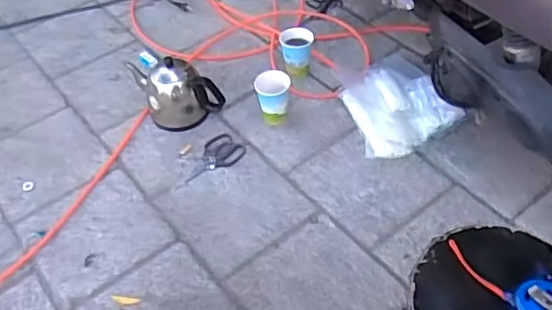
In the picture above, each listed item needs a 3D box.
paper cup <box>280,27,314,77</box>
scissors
[{"bbox_3d":[0.050,-0.247,1.375,0.079,0.109,0.075,-2,49,2],"label":"paper cup"},{"bbox_3d":[-0.148,0.016,1.244,0.172,0.006,0.092,-37,57,-25],"label":"scissors"}]

